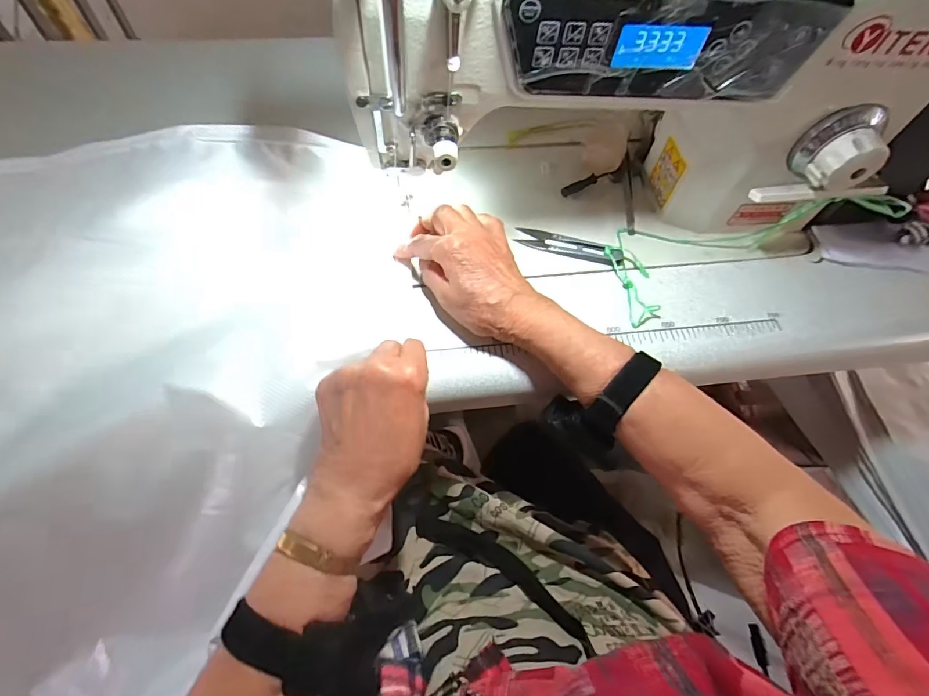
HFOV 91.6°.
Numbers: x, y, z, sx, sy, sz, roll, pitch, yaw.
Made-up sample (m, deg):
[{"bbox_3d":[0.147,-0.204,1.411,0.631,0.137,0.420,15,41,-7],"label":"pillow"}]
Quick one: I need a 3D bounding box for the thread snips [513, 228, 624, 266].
[{"bbox_3d":[0.099,-0.098,0.424,0.099,0.009,0.023,17,62,6],"label":"thread snips"}]

